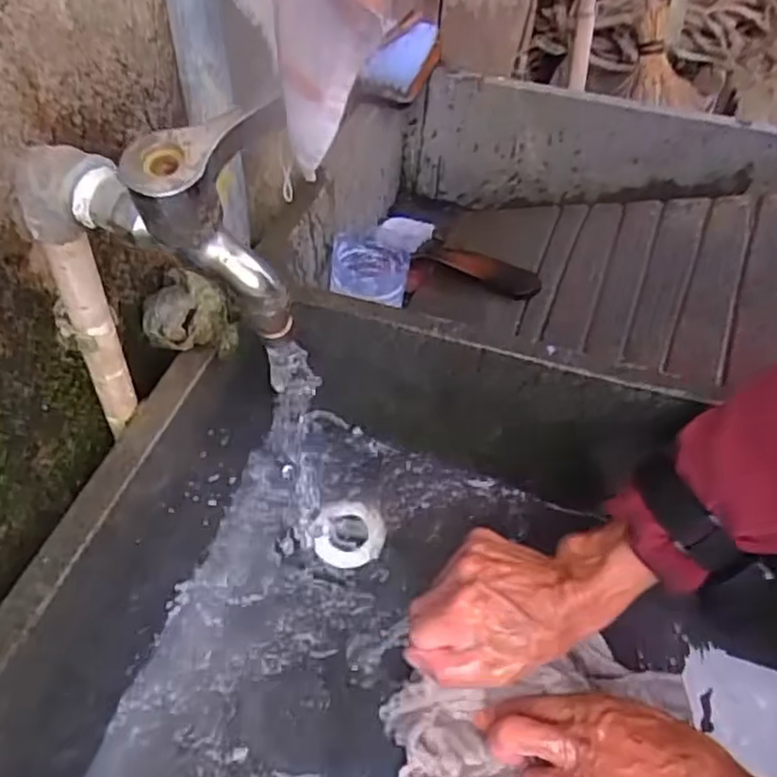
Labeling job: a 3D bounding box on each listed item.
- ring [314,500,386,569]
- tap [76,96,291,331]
[{"bbox_3d":[-0.031,0.114,0.564,0.055,0.007,0.055,3,52,-3],"label":"ring"},{"bbox_3d":[-0.083,-0.065,0.273,0.090,0.086,0.043,17,53,8],"label":"tap"}]

